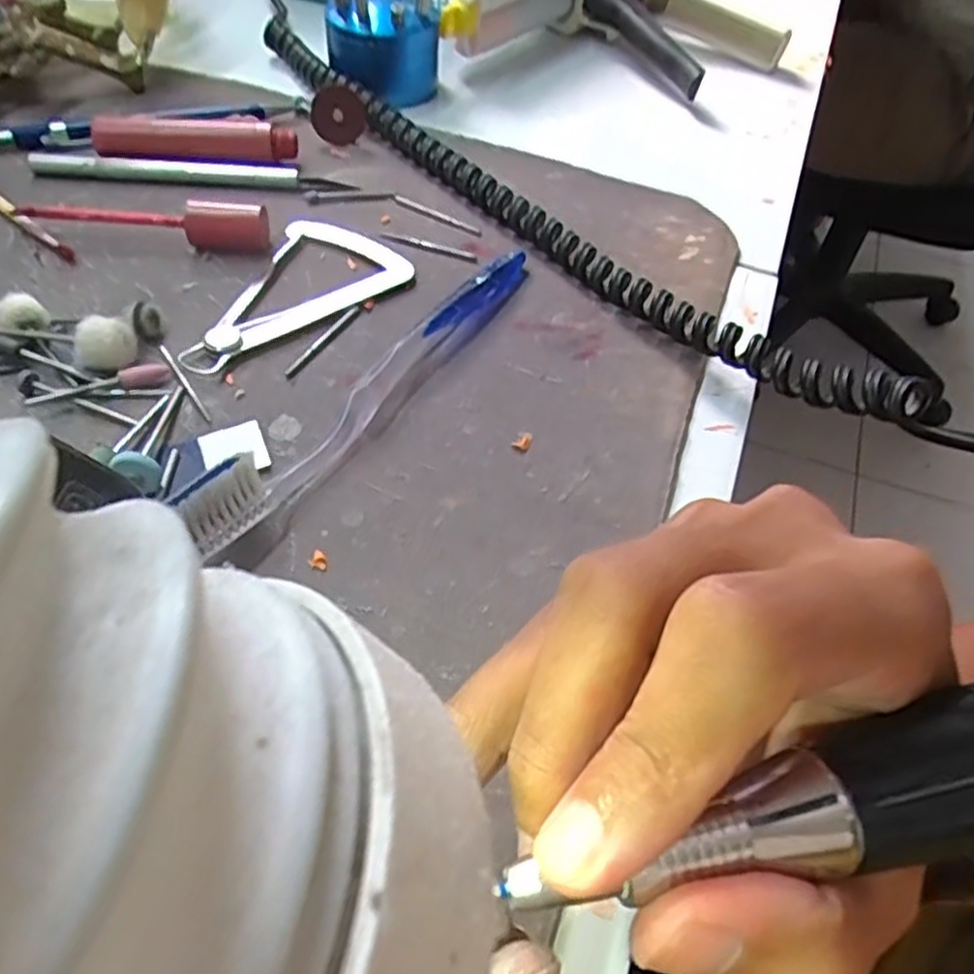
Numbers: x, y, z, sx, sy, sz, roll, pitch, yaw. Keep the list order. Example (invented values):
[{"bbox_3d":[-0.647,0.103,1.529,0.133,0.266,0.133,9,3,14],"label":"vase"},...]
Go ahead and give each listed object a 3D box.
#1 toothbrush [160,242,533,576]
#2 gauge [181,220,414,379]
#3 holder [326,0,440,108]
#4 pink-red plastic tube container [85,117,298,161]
[{"bbox_3d":[-0.033,-0.041,0.256,0.018,0.024,0.175,26,53,15],"label":"toothbrush"},{"bbox_3d":[-0.081,-0.080,0.295,0.097,0.005,0.061,-32,61,-27],"label":"gauge"},{"bbox_3d":[-0.054,-0.251,0.396,0.057,0.068,0.055,-2,51,-7],"label":"holder"},{"bbox_3d":[-0.131,-0.156,0.345,0.087,0.016,0.015,-2,51,-7],"label":"pink-red plastic tube container"}]

